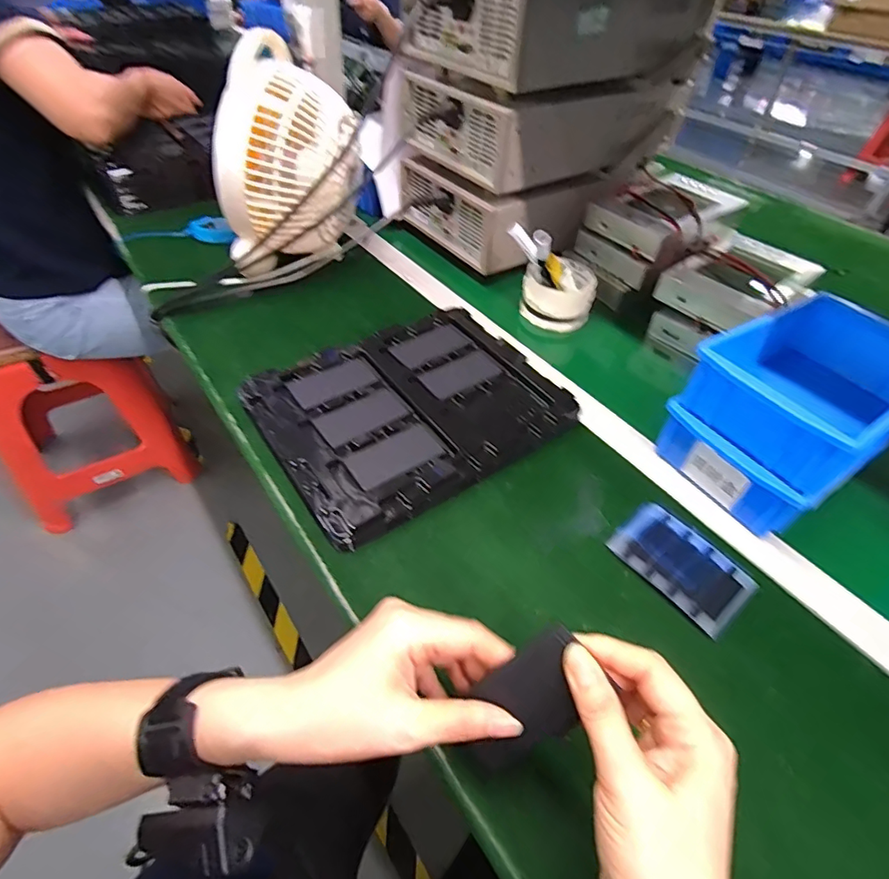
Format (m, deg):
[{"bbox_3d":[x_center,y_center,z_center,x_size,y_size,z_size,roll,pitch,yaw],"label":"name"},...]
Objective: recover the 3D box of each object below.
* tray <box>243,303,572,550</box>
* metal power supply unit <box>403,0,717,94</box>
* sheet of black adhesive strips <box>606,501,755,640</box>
[{"bbox_3d":[-0.032,-0.036,0.502,0.271,0.023,0.213,-27,54,-25],"label":"tray"},{"bbox_3d":[0.146,-0.520,0.620,0.327,0.094,0.208,-26,54,-25],"label":"metal power supply unit"},{"bbox_3d":[0.194,0.097,0.407,0.073,0.004,0.103,-30,55,-27],"label":"sheet of black adhesive strips"}]

